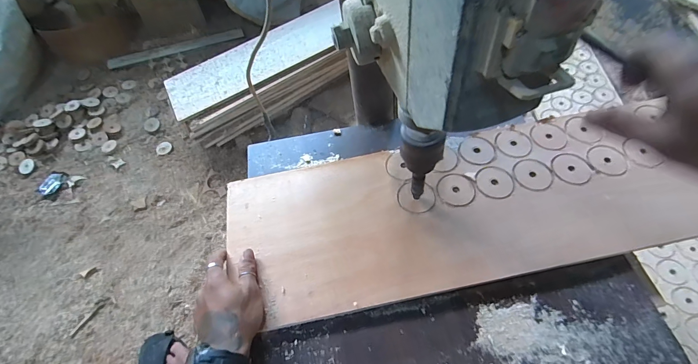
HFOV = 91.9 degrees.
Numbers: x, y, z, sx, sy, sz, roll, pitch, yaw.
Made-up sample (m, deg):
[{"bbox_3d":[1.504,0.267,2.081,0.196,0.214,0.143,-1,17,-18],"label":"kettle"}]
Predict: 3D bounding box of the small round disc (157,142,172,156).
[{"bbox_3d":[-0.639,-0.117,1.167,0.049,0.009,0.053,-2,59,3],"label":"small round disc"}]

